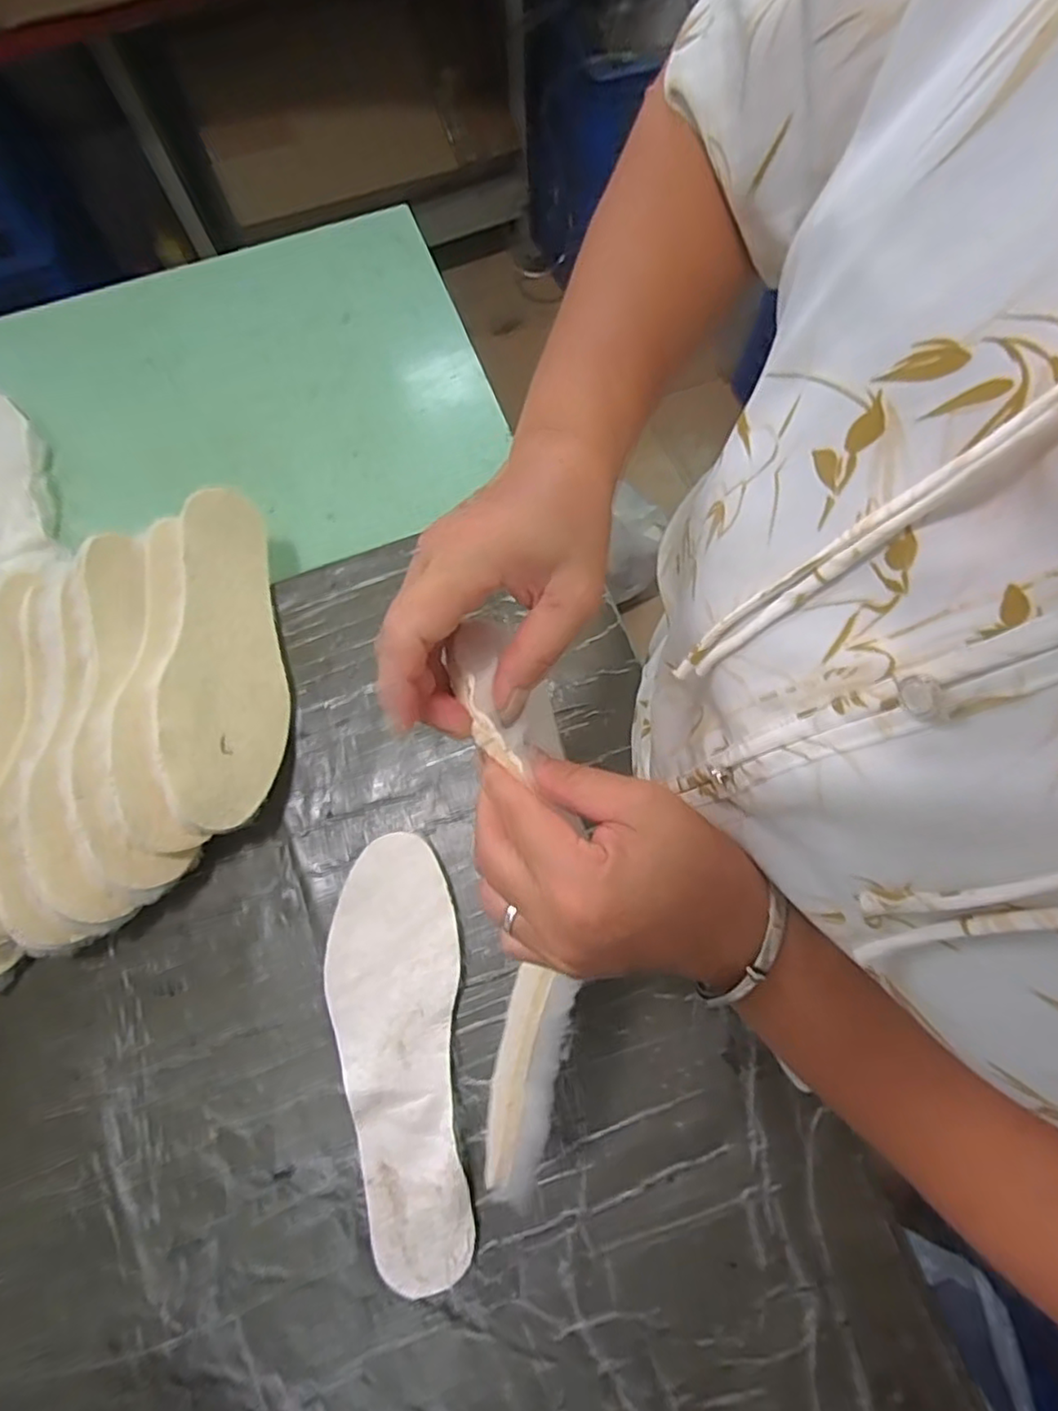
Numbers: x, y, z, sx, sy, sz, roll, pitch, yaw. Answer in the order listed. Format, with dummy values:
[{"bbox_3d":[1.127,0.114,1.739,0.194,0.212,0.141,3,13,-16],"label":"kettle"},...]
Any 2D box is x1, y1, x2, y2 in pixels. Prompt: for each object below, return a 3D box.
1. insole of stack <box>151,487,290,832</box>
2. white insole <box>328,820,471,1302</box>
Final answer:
[{"bbox_3d":[-0.237,-0.044,0.517,0.090,0.018,0.278,14,60,-39],"label":"insole of stack"},{"bbox_3d":[-0.093,0.239,0.460,0.090,0.006,0.282,-6,73,-4],"label":"white insole"}]

